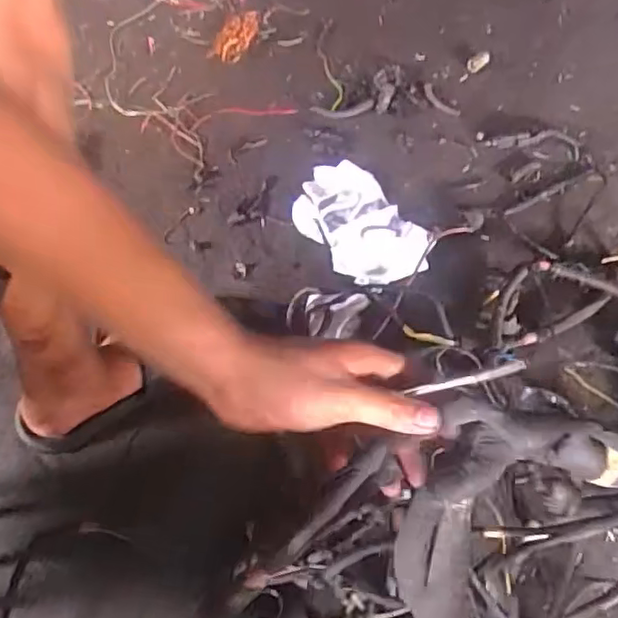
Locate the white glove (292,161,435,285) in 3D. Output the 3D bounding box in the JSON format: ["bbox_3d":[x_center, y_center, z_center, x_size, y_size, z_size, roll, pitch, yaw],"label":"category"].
[{"bbox_3d":[0.068,-0.128,0.891,0.135,0.025,0.218,-30,66,-13],"label":"white glove"}]

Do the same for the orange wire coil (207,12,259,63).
[{"bbox_3d":[-0.131,-0.485,1.080,0.066,0.034,0.103,20,66,12],"label":"orange wire coil"}]

